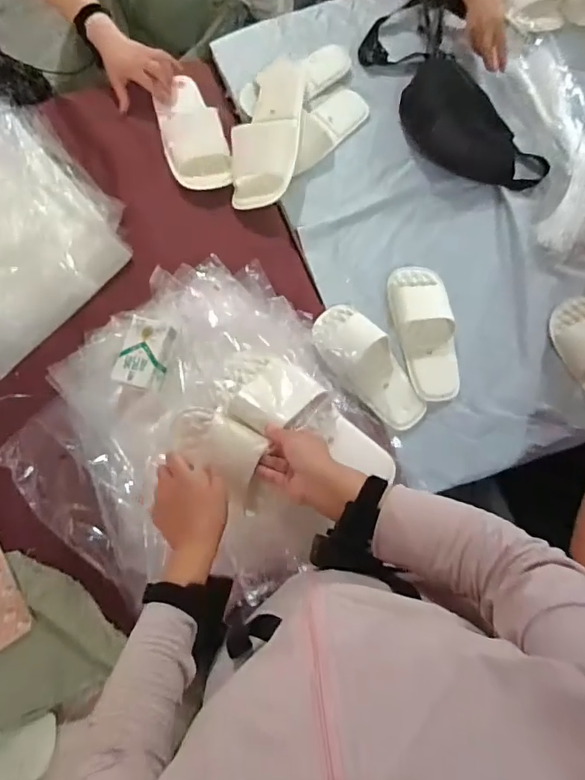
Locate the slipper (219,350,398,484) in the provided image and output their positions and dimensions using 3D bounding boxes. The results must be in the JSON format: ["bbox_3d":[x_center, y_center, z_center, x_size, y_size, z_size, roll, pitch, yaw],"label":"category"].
[{"bbox_3d":[0.023,0.037,0.655,0.259,0.071,0.096,30,76,-6],"label":"slipper"}]

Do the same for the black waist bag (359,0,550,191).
[{"bbox_3d":[0.277,-0.552,0.906,0.188,0.114,0.452,-23,76,-6],"label":"black waist bag"}]

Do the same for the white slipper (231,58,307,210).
[{"bbox_3d":[-0.040,-0.454,0.894,0.114,0.062,0.268,13,89,4],"label":"white slipper"}]

